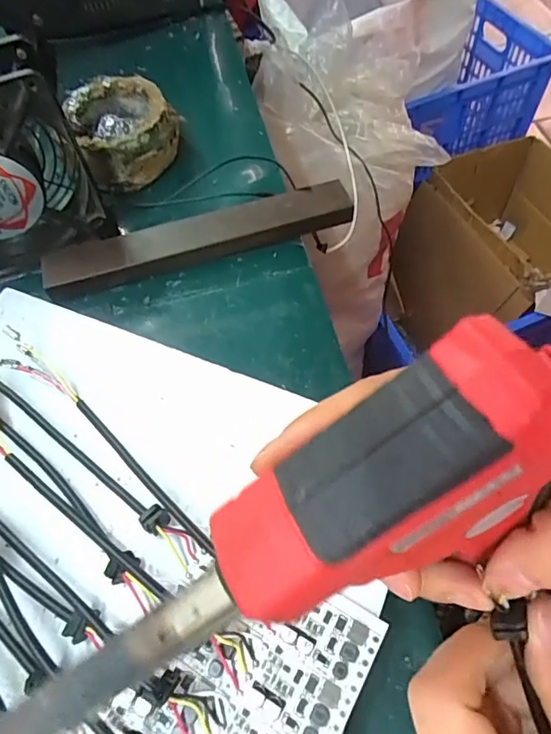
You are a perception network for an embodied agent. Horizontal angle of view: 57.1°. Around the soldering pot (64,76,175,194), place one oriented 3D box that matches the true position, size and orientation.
[{"bbox_3d":[-0.113,-0.180,0.383,0.074,0.036,0.081,-23,62,-9],"label":"soldering pot"}]

